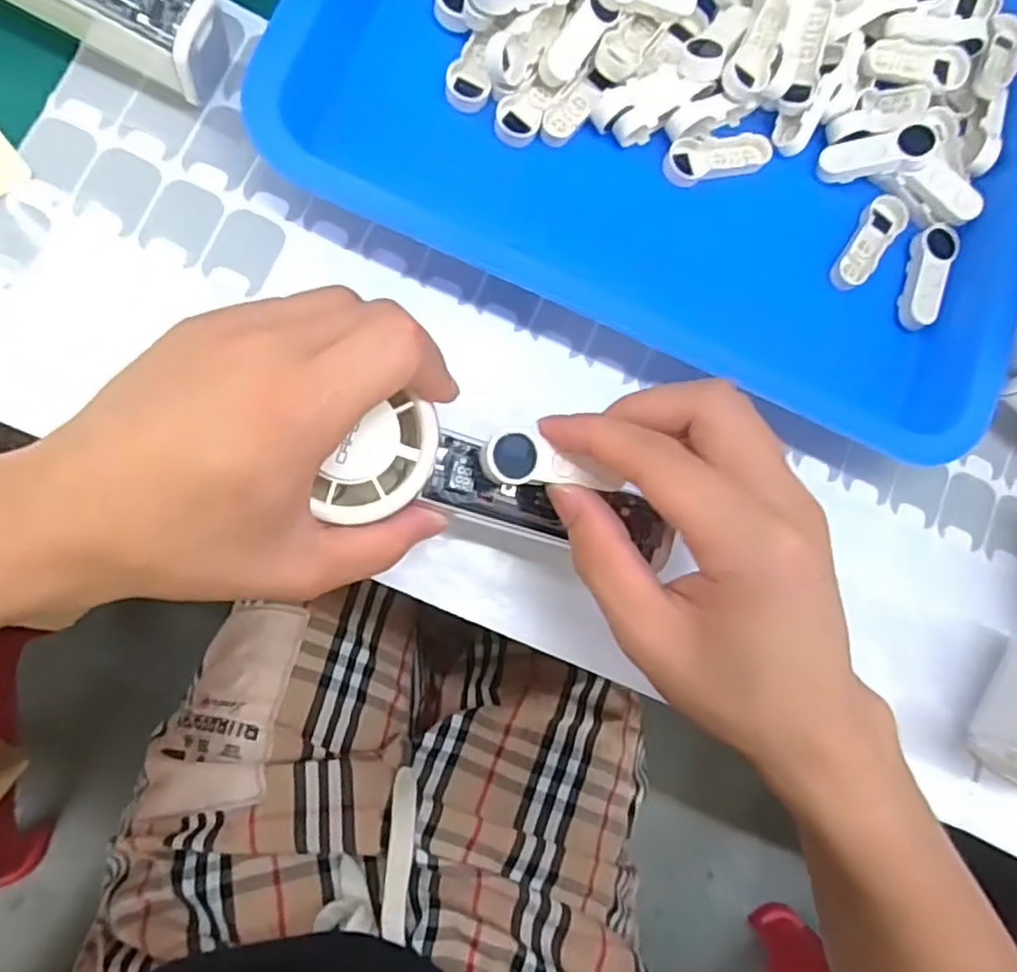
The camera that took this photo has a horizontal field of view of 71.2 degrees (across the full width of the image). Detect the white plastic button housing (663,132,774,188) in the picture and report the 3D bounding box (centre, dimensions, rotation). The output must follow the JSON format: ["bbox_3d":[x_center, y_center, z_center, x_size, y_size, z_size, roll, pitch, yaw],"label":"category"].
[{"bbox_3d":[0.096,-0.150,0.323,0.051,0.006,0.020,-15,86,-12],"label":"white plastic button housing"}]

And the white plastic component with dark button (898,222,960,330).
[{"bbox_3d":[0.196,-0.099,0.331,0.019,0.013,0.053,24,79,-7],"label":"white plastic component with dark button"}]

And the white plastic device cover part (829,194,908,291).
[{"bbox_3d":[0.170,-0.114,0.332,0.017,0.008,0.051,34,78,-5],"label":"white plastic device cover part"}]

